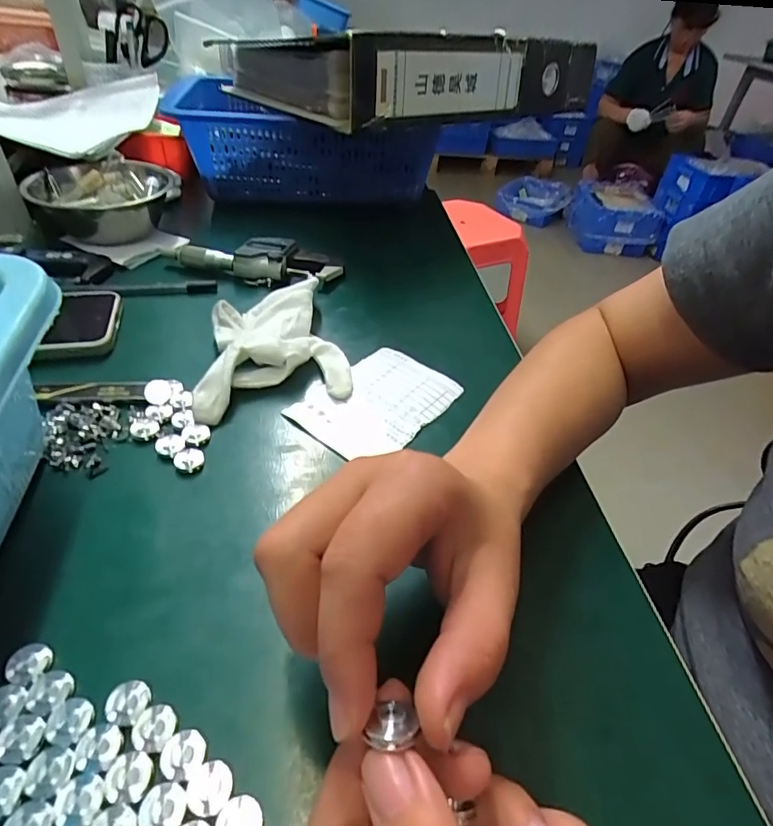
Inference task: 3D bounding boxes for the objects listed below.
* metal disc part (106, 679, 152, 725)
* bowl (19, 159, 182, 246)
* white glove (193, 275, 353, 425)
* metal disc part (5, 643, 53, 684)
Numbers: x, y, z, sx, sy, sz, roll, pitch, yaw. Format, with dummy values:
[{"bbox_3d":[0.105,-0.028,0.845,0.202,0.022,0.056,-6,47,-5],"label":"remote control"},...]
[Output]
[{"bbox_3d":[-0.100,0.112,0.189,0.014,0.005,0.015,26,46,21],"label":"metal disc part"},{"bbox_3d":[-0.268,-0.209,0.470,0.123,0.049,0.140,-9,45,-16],"label":"bowl"},{"bbox_3d":[-0.085,-0.049,0.343,0.102,0.032,0.109,-11,45,-18],"label":"white glove"},{"bbox_3d":[-0.144,0.100,0.196,0.013,0.006,0.015,29,47,23],"label":"metal disc part"}]

